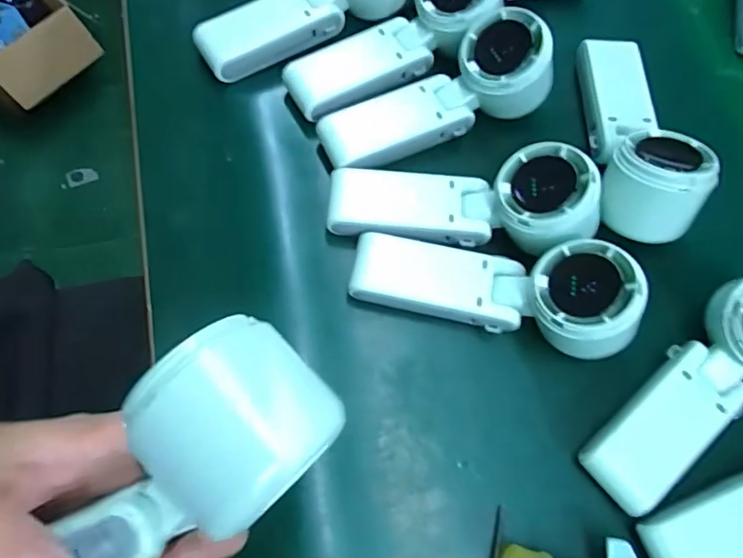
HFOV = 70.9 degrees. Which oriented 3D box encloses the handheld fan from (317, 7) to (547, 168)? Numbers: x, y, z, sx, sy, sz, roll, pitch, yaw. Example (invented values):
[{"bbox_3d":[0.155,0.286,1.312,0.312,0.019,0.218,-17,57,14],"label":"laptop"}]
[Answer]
[{"bbox_3d":[0.041,-0.125,0.345,0.156,0.049,0.061,-18,72,-8],"label":"handheld fan"}]

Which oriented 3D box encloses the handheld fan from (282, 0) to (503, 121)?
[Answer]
[{"bbox_3d":[0.019,-0.170,0.360,0.166,0.048,0.057,-29,72,-9],"label":"handheld fan"}]

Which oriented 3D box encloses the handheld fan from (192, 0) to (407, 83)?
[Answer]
[{"bbox_3d":[-0.050,-0.204,0.375,0.163,0.056,0.056,-25,73,-10],"label":"handheld fan"}]

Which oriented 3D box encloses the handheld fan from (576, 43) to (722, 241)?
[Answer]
[{"bbox_3d":[0.176,-0.105,0.353,0.061,0.050,0.166,-1,58,1],"label":"handheld fan"}]

